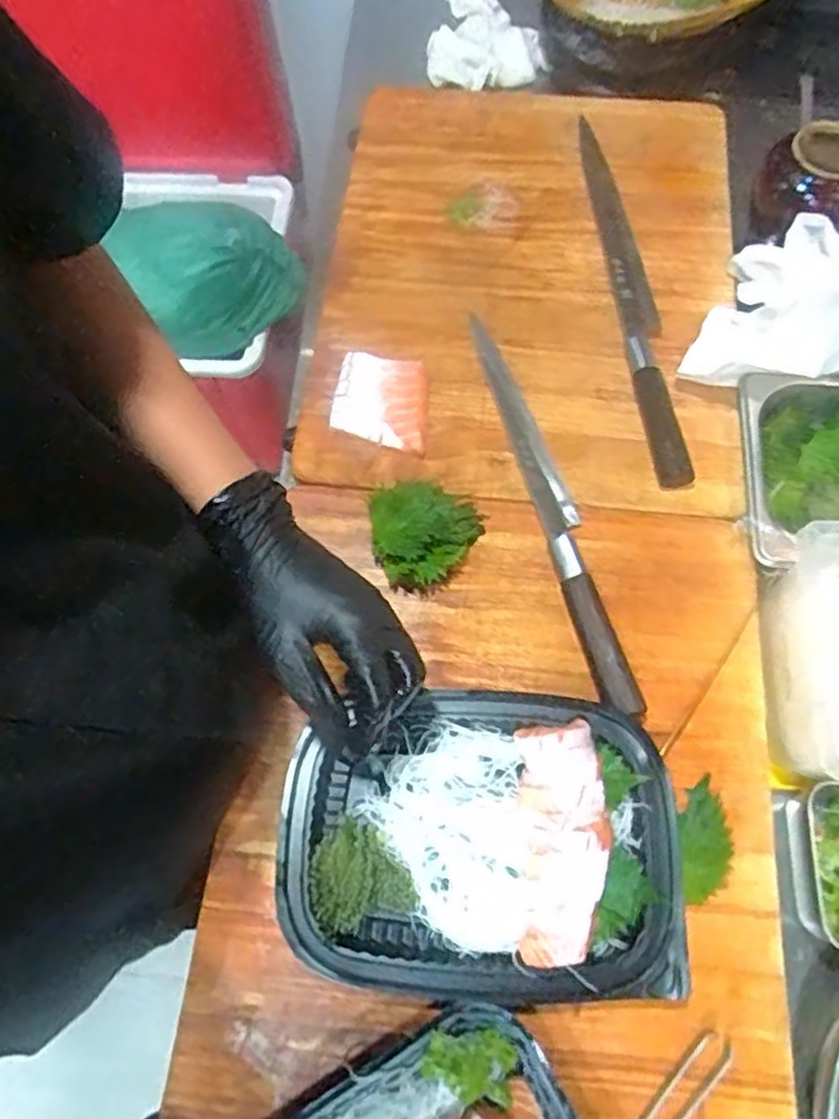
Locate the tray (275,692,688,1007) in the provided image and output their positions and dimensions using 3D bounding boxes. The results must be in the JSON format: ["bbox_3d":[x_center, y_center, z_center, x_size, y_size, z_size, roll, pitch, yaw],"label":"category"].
[{"bbox_3d":[0.037,0.180,0.461,0.247,0.031,0.178,3,66,4],"label":"tray"}]

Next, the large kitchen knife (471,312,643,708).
[{"bbox_3d":[0.105,-0.055,0.568,0.033,0.022,0.366,-14,66,-3],"label":"large kitchen knife"}]

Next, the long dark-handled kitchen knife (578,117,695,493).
[{"bbox_3d":[0.195,-0.256,0.651,0.037,0.015,0.432,-5,66,0],"label":"long dark-handled kitchen knife"}]

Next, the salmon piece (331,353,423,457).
[{"bbox_3d":[-0.034,-0.137,0.611,0.079,0.010,0.087,7,67,6],"label":"salmon piece"}]

